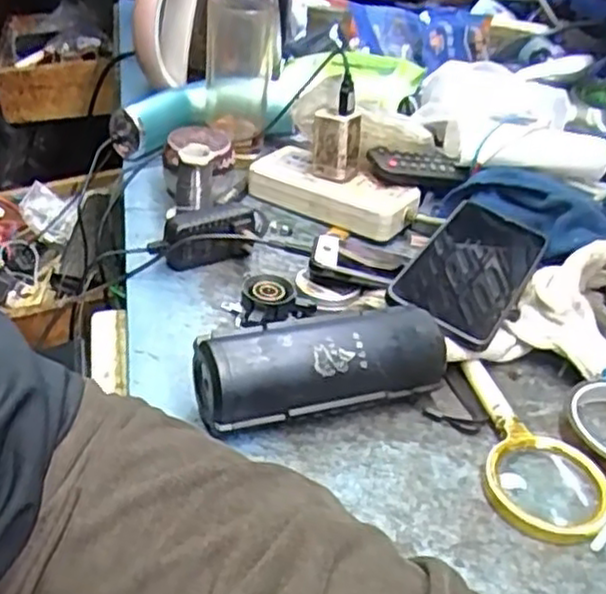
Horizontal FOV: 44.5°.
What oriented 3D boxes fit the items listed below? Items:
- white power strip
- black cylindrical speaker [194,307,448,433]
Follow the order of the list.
[{"bbox_3d":[0.024,-0.097,0.677,0.154,0.033,0.062,22,36,22],"label":"white power strip"},{"bbox_3d":[0.013,0.044,0.453,0.152,0.053,0.052,-8,36,-23],"label":"black cylindrical speaker"}]

